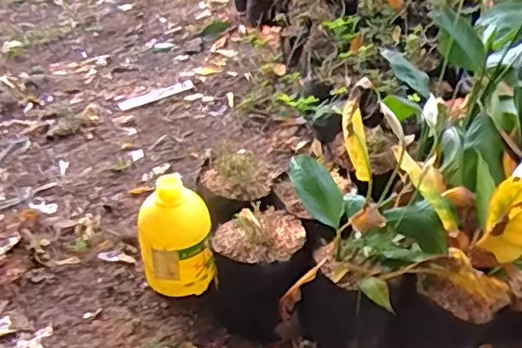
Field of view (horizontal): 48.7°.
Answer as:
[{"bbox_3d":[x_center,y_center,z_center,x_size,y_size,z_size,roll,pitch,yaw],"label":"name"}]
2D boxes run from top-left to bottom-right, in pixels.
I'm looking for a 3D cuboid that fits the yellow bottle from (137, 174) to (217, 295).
[{"bbox_3d":[-0.149,0.113,1.028,0.130,0.187,0.122,-11,47,-3],"label":"yellow bottle"}]

